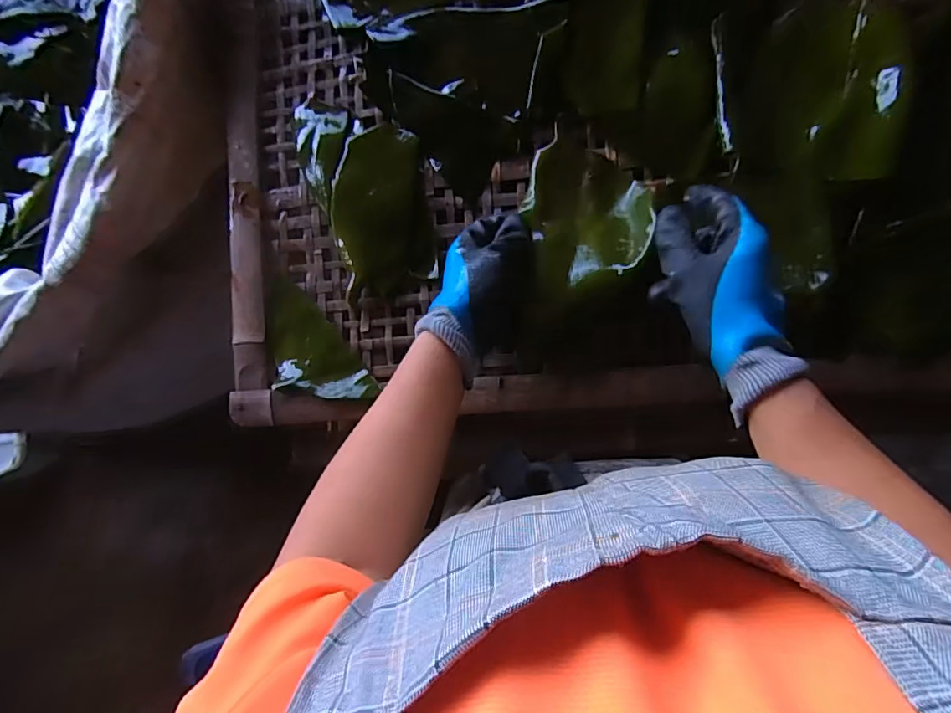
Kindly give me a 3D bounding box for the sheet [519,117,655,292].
[{"bbox_3d":[0.101,-0.145,0.466,0.110,0.047,0.149,-13,85,8],"label":"sheet"}]

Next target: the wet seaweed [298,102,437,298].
[{"bbox_3d":[-0.109,-0.170,0.508,0.114,0.024,0.213,-18,84,8],"label":"wet seaweed"}]

